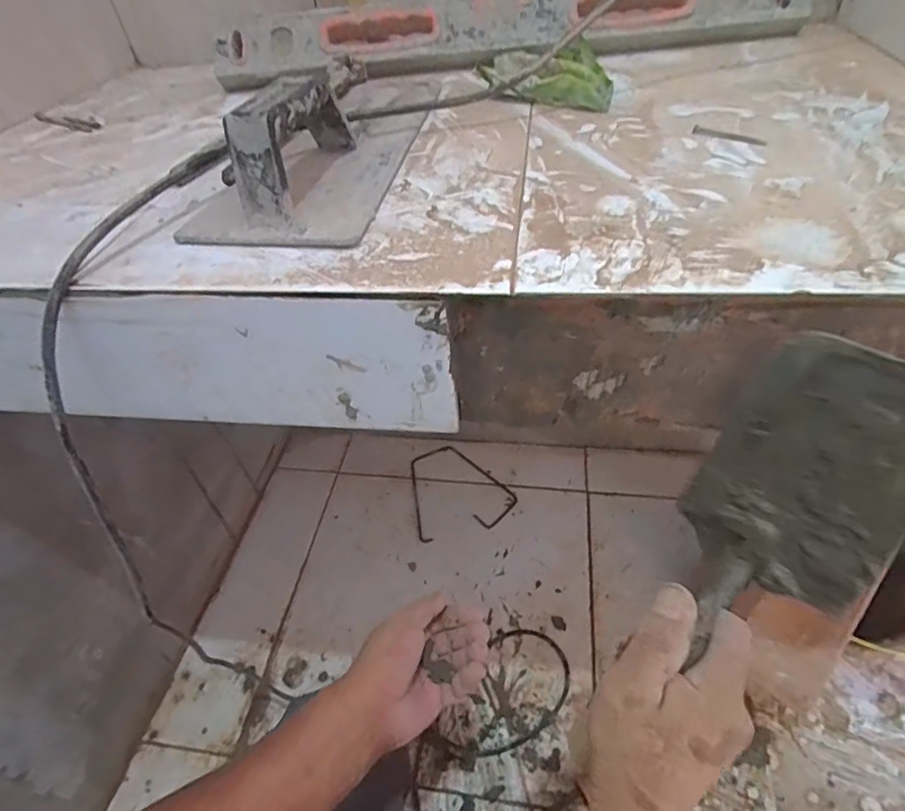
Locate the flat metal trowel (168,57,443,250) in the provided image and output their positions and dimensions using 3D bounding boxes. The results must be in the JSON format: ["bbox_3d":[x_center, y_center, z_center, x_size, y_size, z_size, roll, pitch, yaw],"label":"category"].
[{"bbox_3d":[-0.089,-0.184,0.356,0.101,0.060,0.202,4,46,10],"label":"flat metal trowel"}]

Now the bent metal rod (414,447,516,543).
[{"bbox_3d":[0.018,0.159,1.048,0.194,0.004,0.210,-11,46,-4],"label":"bent metal rod"}]

